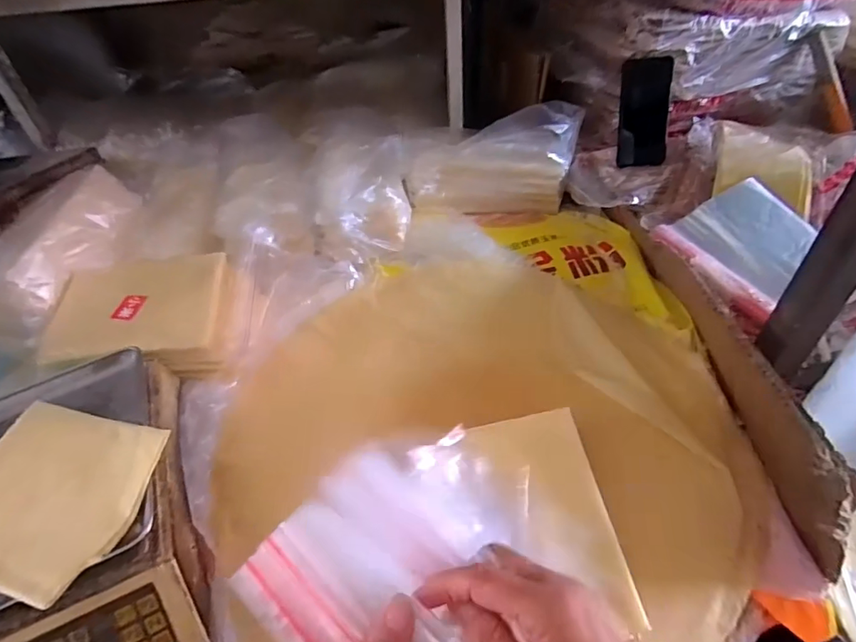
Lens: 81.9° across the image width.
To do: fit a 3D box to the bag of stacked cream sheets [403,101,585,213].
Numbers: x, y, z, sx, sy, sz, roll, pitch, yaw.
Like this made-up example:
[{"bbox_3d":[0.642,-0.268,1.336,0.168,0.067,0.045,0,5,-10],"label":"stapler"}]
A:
[{"bbox_3d":[0.108,-0.269,0.835,0.299,0.138,0.153,-5,46,1],"label":"bag of stacked cream sheets"}]

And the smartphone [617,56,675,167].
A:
[{"bbox_3d":[0.342,-0.327,0.777,0.074,0.154,0.018,-7,24,-1],"label":"smartphone"}]

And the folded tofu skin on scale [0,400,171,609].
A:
[{"bbox_3d":[-0.336,0.146,0.431,0.191,0.029,0.146,11,48,16],"label":"folded tofu skin on scale"}]

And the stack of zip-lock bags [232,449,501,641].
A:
[{"bbox_3d":[0.005,0.171,0.271,0.201,0.010,0.114,44,66,10],"label":"stack of zip-lock bags"}]

